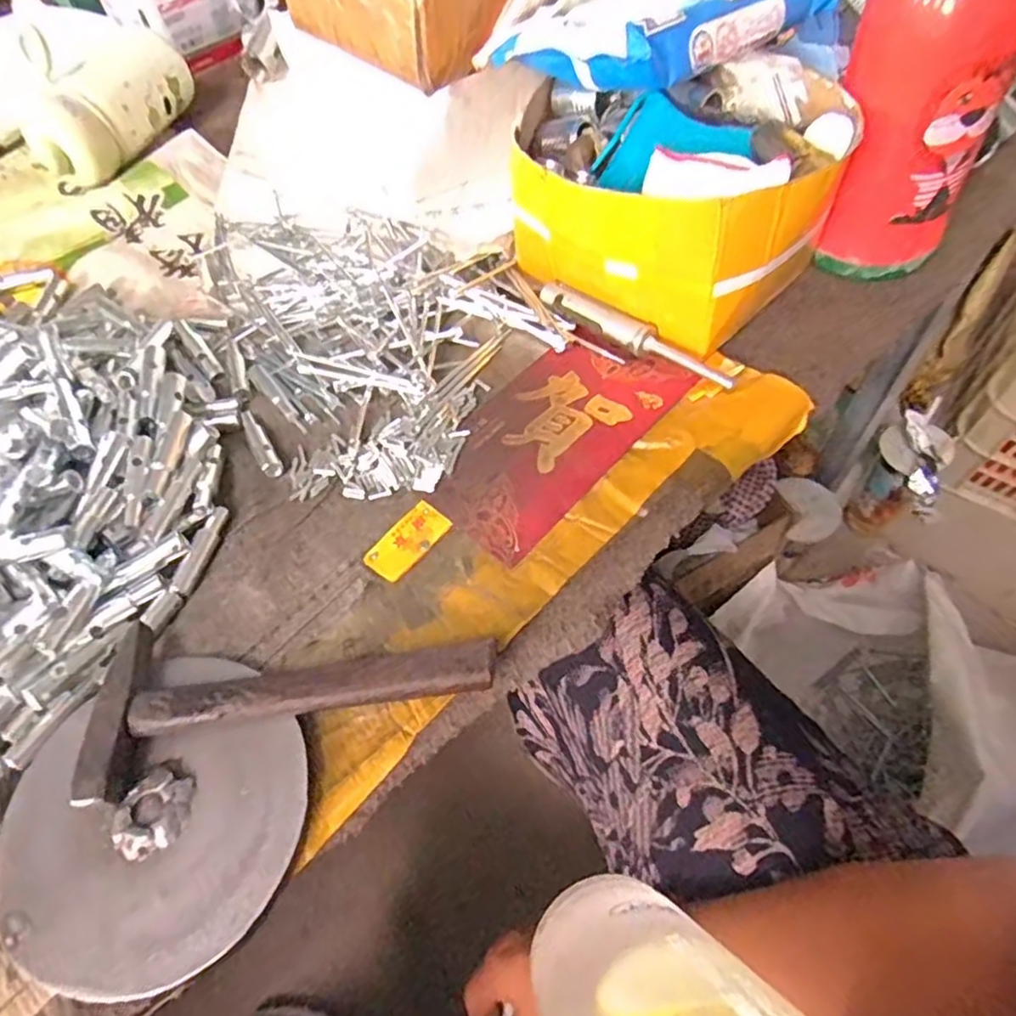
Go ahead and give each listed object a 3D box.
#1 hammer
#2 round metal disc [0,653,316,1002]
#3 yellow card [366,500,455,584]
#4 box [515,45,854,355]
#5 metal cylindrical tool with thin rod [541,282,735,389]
[{"bbox_3d":[-0.091,0.084,0.290,0.170,0.026,0.071,-6,59,1],"label":"hammer"},{"bbox_3d":[-0.148,0.127,0.273,0.123,0.021,0.123,-2,59,3],"label":"round metal disc"},{"bbox_3d":[-0.052,0.017,0.342,0.024,0.004,0.045,35,67,22],"label":"yellow card"},{"bbox_3d":[0.095,-0.191,0.391,0.169,0.095,0.136,35,67,22],"label":"box"},{"bbox_3d":[0.074,-0.105,0.391,0.135,0.015,0.017,34,67,21],"label":"metal cylindrical tool with thin rod"}]

